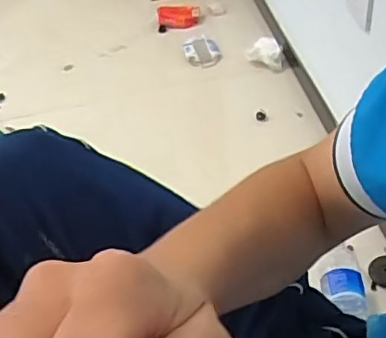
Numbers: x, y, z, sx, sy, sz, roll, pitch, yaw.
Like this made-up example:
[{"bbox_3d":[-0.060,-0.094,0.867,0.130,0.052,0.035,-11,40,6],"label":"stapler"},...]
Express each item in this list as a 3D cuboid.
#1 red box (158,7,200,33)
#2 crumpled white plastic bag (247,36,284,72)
[{"bbox_3d":[-0.037,-0.402,1.560,0.115,0.043,0.072,-8,44,-1],"label":"red box"},{"bbox_3d":[0.168,-0.264,1.371,0.089,0.060,0.056,11,47,18],"label":"crumpled white plastic bag"}]

